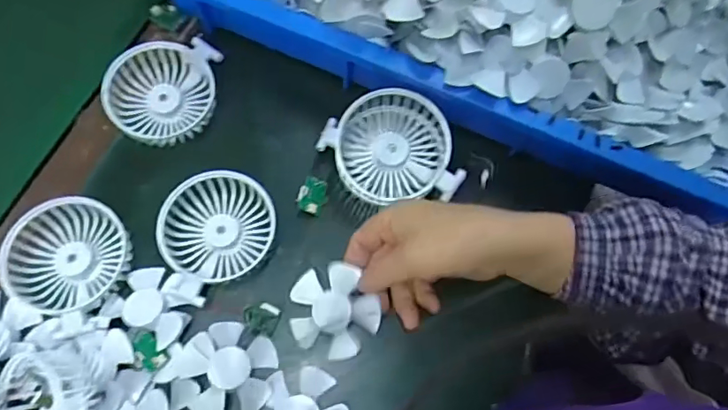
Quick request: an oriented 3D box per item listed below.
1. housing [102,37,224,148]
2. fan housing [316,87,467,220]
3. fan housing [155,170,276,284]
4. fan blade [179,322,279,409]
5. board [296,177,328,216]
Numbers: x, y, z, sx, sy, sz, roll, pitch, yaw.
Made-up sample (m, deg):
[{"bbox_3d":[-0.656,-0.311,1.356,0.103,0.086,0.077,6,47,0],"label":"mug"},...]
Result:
[{"bbox_3d":[-0.171,-0.097,0.459,0.094,0.031,0.088,-7,70,-2],"label":"housing"},{"bbox_3d":[0.021,-0.041,0.432,0.093,0.049,0.102,-25,72,-8],"label":"fan housing"},{"bbox_3d":[-0.115,0.017,0.422,0.086,0.031,0.084,-9,71,-5],"label":"fan housing"},{"bbox_3d":[-0.101,0.121,0.393,0.065,0.010,0.066,-6,71,-4],"label":"fan blade"},{"bbox_3d":[-0.043,-0.008,0.443,0.023,0.005,0.031,20,71,5],"label":"board"}]

